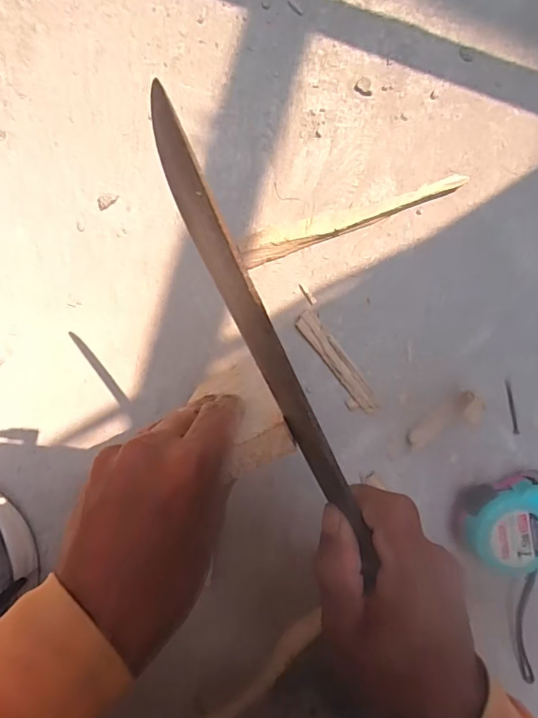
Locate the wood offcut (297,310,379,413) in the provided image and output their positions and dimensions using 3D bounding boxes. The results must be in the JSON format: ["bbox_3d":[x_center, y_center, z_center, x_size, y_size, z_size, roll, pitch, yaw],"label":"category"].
[{"bbox_3d":[0.061,0.003,0.421,0.017,0.010,0.106,-38,96,2],"label":"wood offcut"}]

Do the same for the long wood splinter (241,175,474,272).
[{"bbox_3d":[0.071,-0.123,0.409,0.198,0.021,0.024,-20,96,0],"label":"long wood splinter"}]

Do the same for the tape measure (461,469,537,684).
[{"bbox_3d":[0.237,0.204,0.432,0.084,0.041,0.201,-22,96,0],"label":"tape measure"}]

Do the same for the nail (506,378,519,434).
[{"bbox_3d":[0.223,0.044,0.435,0.005,0.004,0.051,-11,96,-1],"label":"nail"}]

